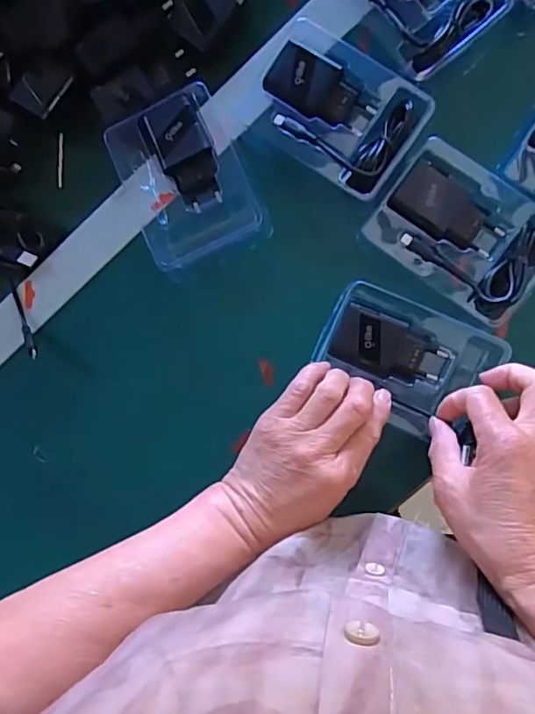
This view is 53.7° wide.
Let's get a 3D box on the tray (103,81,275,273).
[{"bbox_3d":[-0.062,-0.135,0.409,0.090,0.032,0.123,-27,87,7],"label":"tray"}]

